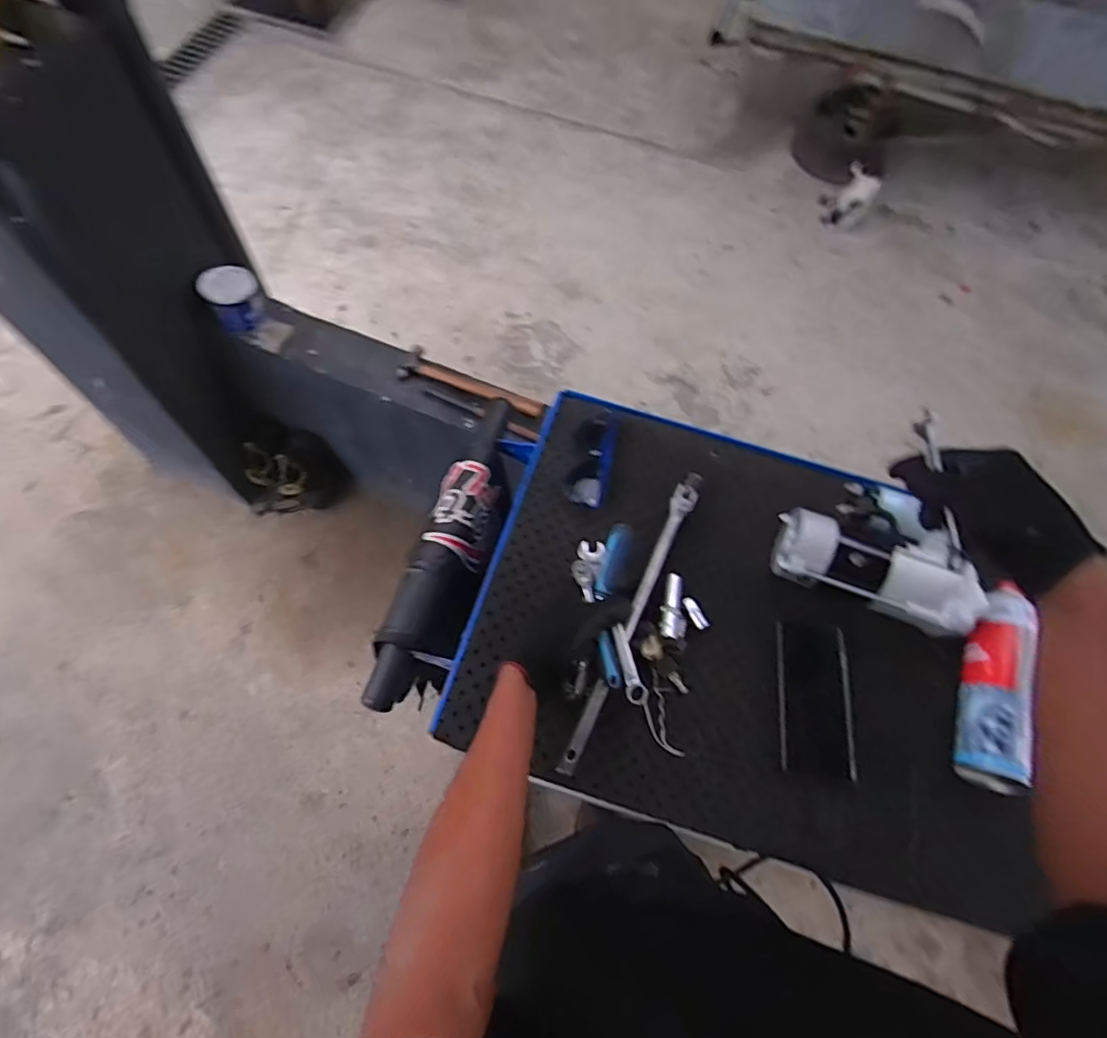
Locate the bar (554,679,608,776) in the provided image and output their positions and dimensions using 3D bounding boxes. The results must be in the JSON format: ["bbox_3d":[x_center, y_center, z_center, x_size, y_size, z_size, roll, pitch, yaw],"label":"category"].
[{"bbox_3d":[0.030,0.205,0.558,0.015,0.009,0.095,26,64,7],"label":"bar"}]

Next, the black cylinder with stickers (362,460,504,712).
[{"bbox_3d":[-0.138,0.080,0.696,0.087,0.074,0.305,16,63,2],"label":"black cylinder with stickers"}]

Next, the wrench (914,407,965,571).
[{"bbox_3d":[0.353,-0.030,0.519,0.013,0.023,0.153,-1,77,-5],"label":"wrench"}]

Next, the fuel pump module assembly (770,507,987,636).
[{"bbox_3d":[0.372,0.053,0.635,0.226,0.068,0.109,24,64,6],"label":"fuel pump module assembly"}]

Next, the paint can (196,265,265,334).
[{"bbox_3d":[-0.687,-0.473,1.215,0.112,0.086,0.107,2,64,-5],"label":"paint can"}]

